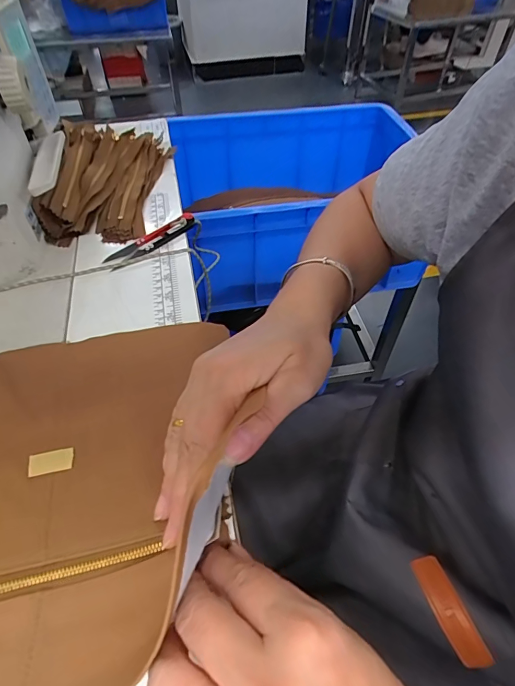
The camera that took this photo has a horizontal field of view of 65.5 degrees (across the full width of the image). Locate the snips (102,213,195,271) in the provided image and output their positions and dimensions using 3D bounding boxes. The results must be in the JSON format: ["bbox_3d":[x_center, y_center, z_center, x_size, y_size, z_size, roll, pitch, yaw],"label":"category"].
[{"bbox_3d":[-0.109,-0.106,0.412,0.021,0.014,0.103,37,57,26],"label":"snips"}]

